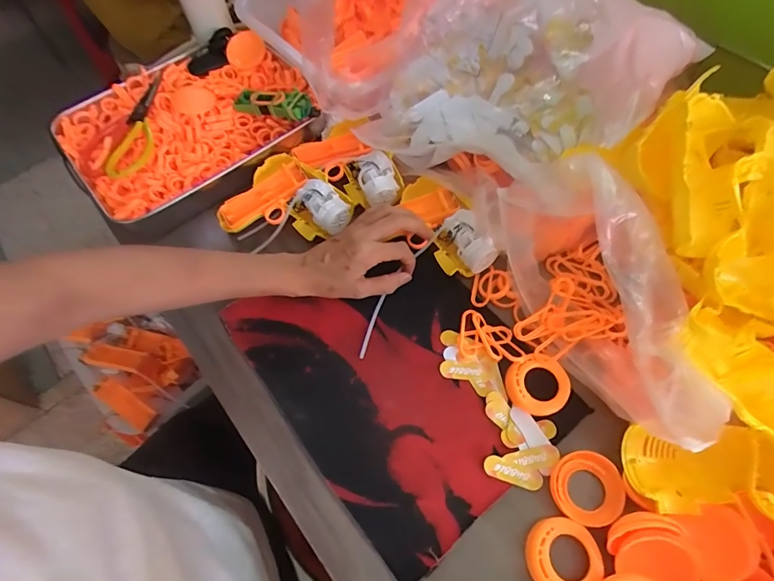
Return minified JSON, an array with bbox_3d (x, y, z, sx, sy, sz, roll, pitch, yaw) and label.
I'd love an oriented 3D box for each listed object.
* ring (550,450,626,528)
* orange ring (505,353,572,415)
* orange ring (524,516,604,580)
[{"bbox_3d":[0.169,0.167,0.354,0.056,0.012,0.055,-2,62,3],"label":"ring"},{"bbox_3d":[0.141,0.089,0.393,0.055,0.013,0.053,-2,62,3],"label":"orange ring"},{"bbox_3d":[0.139,0.211,0.331,0.056,0.012,0.055,-17,62,-5],"label":"orange ring"}]

